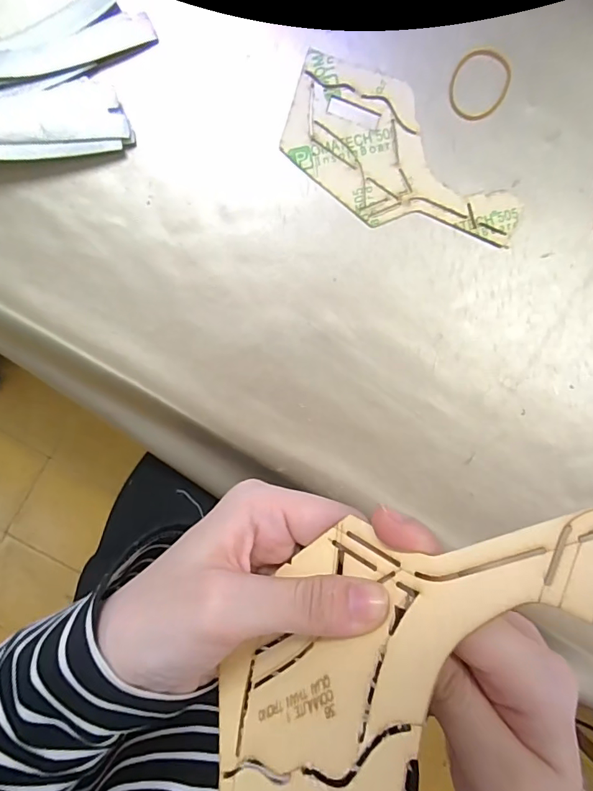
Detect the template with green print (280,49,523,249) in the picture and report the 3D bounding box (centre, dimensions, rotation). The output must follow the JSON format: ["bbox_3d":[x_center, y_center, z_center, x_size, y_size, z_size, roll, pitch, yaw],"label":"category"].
[{"bbox_3d":[0.067,-0.148,0.305,0.168,0.004,0.077,38,93,-6],"label":"template with green print"}]

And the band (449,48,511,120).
[{"bbox_3d":[0.119,-0.202,0.302,0.038,0.004,0.045,31,94,-6],"label":"band"}]

